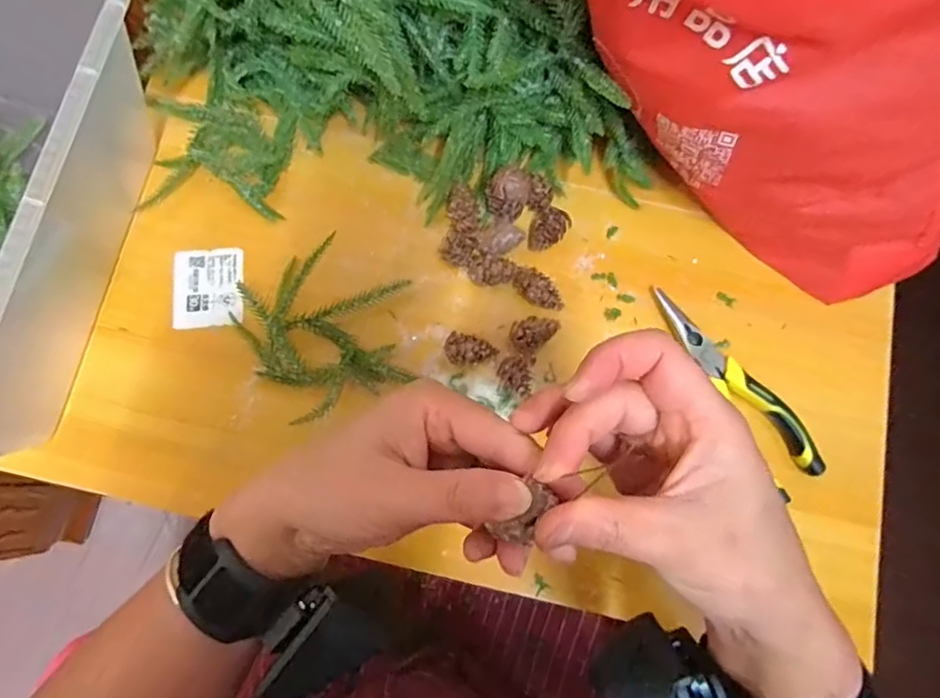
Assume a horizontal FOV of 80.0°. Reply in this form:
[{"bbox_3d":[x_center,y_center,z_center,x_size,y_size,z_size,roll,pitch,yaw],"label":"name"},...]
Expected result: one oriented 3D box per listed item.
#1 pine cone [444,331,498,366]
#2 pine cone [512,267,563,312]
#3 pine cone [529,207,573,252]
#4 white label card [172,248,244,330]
[{"bbox_3d":[-0.001,0.004,0.388,0.034,0.021,0.022,22,77,4],"label":"pine cone"},{"bbox_3d":[0.049,-0.041,0.399,0.039,0.019,0.022,38,79,8],"label":"pine cone"},{"bbox_3d":[0.056,-0.087,0.408,0.026,0.018,0.031,25,77,5],"label":"pine cone"},{"bbox_3d":[-0.188,-0.044,0.402,0.049,0.004,0.059,-7,77,-3],"label":"white label card"}]

